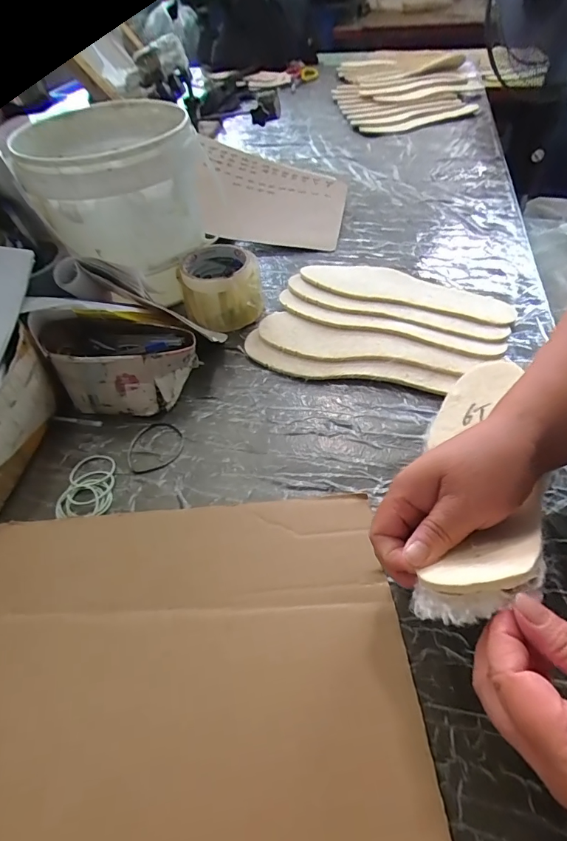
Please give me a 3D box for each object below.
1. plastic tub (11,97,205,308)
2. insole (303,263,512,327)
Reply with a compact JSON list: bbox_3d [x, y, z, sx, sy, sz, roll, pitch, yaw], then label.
[{"bbox_3d":[-0.197,-0.282,0.534,0.180,0.146,0.188,-4,49,-1],"label":"plastic tub"},{"bbox_3d":[0.160,-0.178,0.570,0.271,0.010,0.103,15,52,16],"label":"insole"}]

